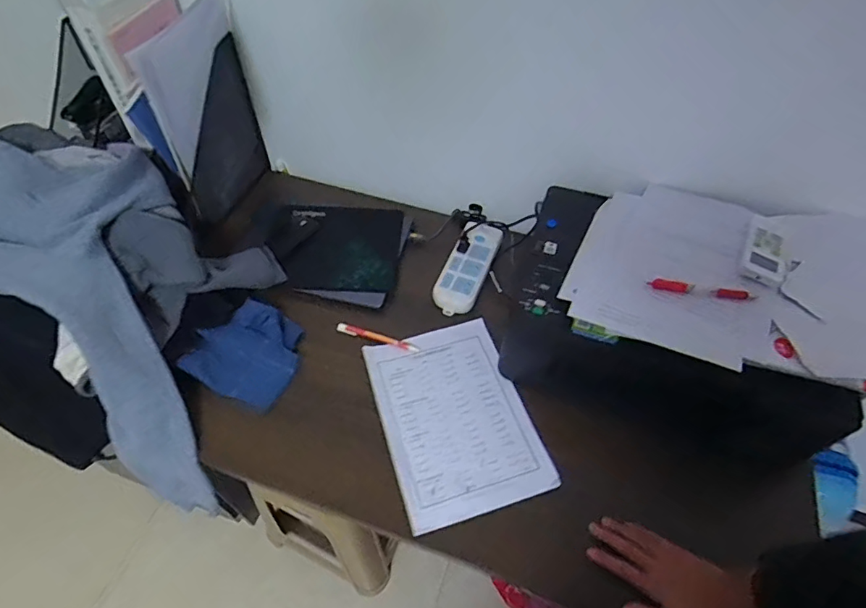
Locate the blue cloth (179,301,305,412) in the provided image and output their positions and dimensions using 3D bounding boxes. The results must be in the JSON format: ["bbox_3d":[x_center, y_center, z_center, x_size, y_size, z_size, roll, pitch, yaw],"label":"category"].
[{"bbox_3d":[-0.290,0.072,0.796,0.156,0.045,0.150,23,56,16],"label":"blue cloth"}]

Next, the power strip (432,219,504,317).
[{"bbox_3d":[0.063,-0.070,0.916,0.079,0.046,0.205,19,55,13],"label":"power strip"}]

